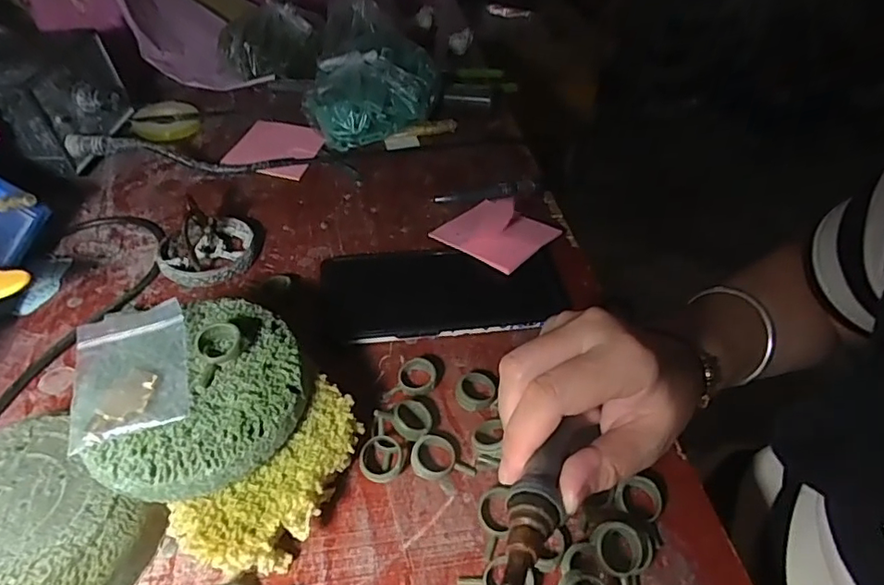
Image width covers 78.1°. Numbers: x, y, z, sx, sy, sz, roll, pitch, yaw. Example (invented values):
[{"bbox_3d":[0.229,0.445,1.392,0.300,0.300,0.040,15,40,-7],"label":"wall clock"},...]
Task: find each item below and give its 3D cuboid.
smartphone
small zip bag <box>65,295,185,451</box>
[{"bbox_3d":[-0.001,-0.004,0.388,0.166,0.012,0.085,-3,45,-5],"label":"smartphone"},{"bbox_3d":[-0.148,0.037,0.259,0.050,0.014,0.070,-12,48,-15],"label":"small zip bag"}]

